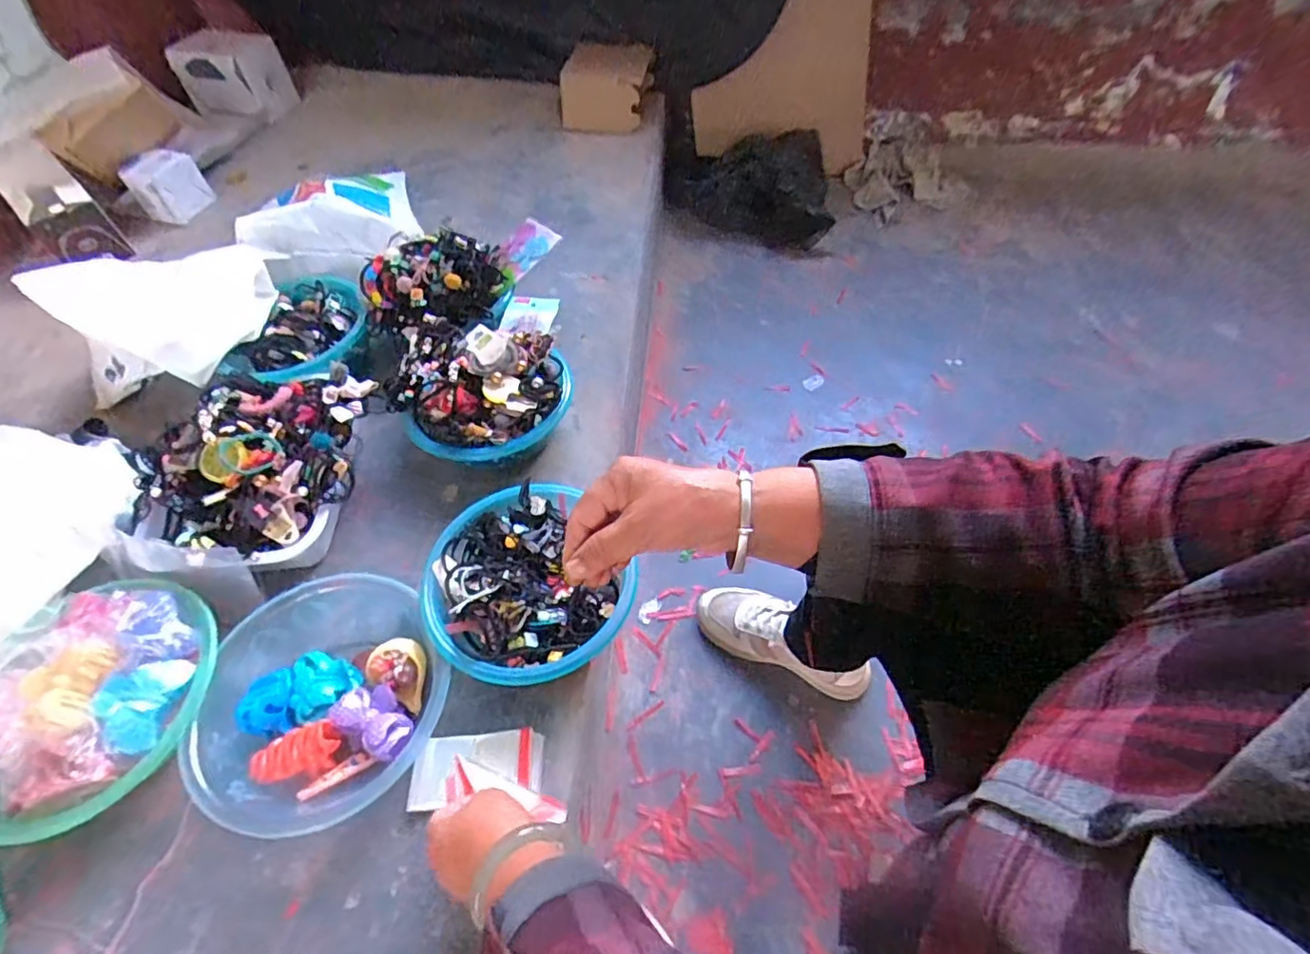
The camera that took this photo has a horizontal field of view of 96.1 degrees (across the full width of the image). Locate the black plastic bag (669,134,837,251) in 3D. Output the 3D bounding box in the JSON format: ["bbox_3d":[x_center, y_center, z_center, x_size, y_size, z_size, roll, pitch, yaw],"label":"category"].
[{"bbox_3d":[0.224,-0.699,1.389,0.385,0.229,0.150,16,56,13],"label":"black plastic bag"}]

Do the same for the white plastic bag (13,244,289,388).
[{"bbox_3d":[-0.668,-0.264,0.814,0.219,0.037,0.223,25,60,-26],"label":"white plastic bag"}]

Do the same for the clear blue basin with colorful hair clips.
[{"bbox_3d":[-0.332,0.226,0.602,0.215,0.082,0.223,-1,54,1],"label":"clear blue basin with colorful hair clips"}]

